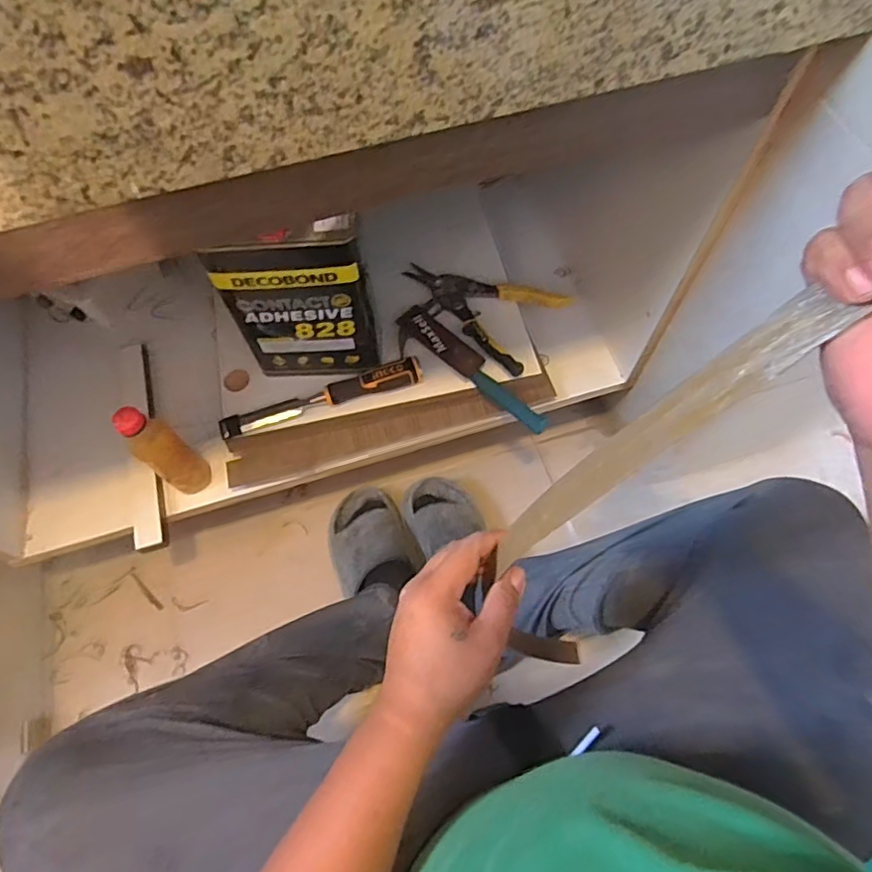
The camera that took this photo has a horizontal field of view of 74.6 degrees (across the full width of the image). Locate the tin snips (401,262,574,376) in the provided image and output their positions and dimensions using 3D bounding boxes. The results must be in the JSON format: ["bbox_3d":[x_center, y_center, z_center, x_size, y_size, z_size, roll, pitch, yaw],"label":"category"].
[{"bbox_3d":[0.054,-0.191,0.824,0.229,0.034,0.138,29,69,14],"label":"tin snips"}]

